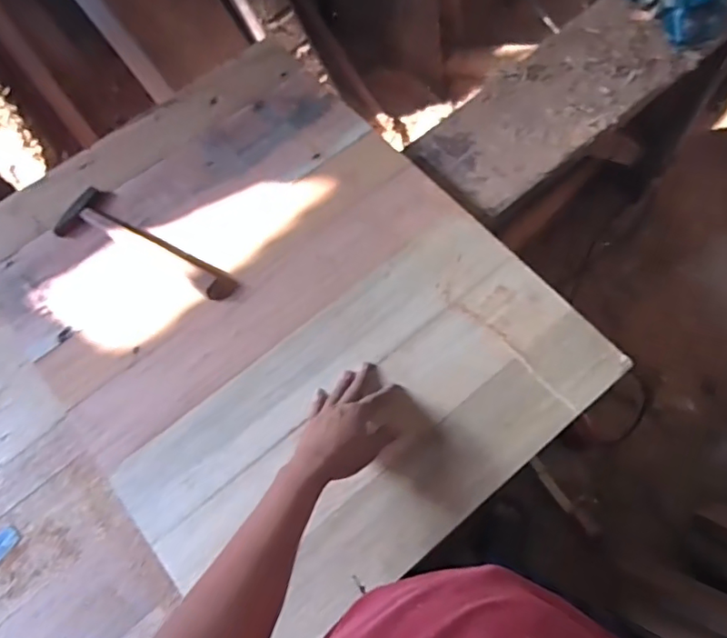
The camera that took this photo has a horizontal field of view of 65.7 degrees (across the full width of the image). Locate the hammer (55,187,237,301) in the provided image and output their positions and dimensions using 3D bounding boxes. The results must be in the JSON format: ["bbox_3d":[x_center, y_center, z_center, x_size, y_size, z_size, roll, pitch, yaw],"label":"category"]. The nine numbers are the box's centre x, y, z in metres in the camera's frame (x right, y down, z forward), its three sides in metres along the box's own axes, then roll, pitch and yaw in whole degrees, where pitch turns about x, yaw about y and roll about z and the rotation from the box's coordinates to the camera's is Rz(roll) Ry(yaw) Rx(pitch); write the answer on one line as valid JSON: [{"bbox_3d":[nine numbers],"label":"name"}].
[{"bbox_3d":[-0.317,-0.118,0.835,0.299,0.028,0.085,22,73,9],"label":"hammer"}]

